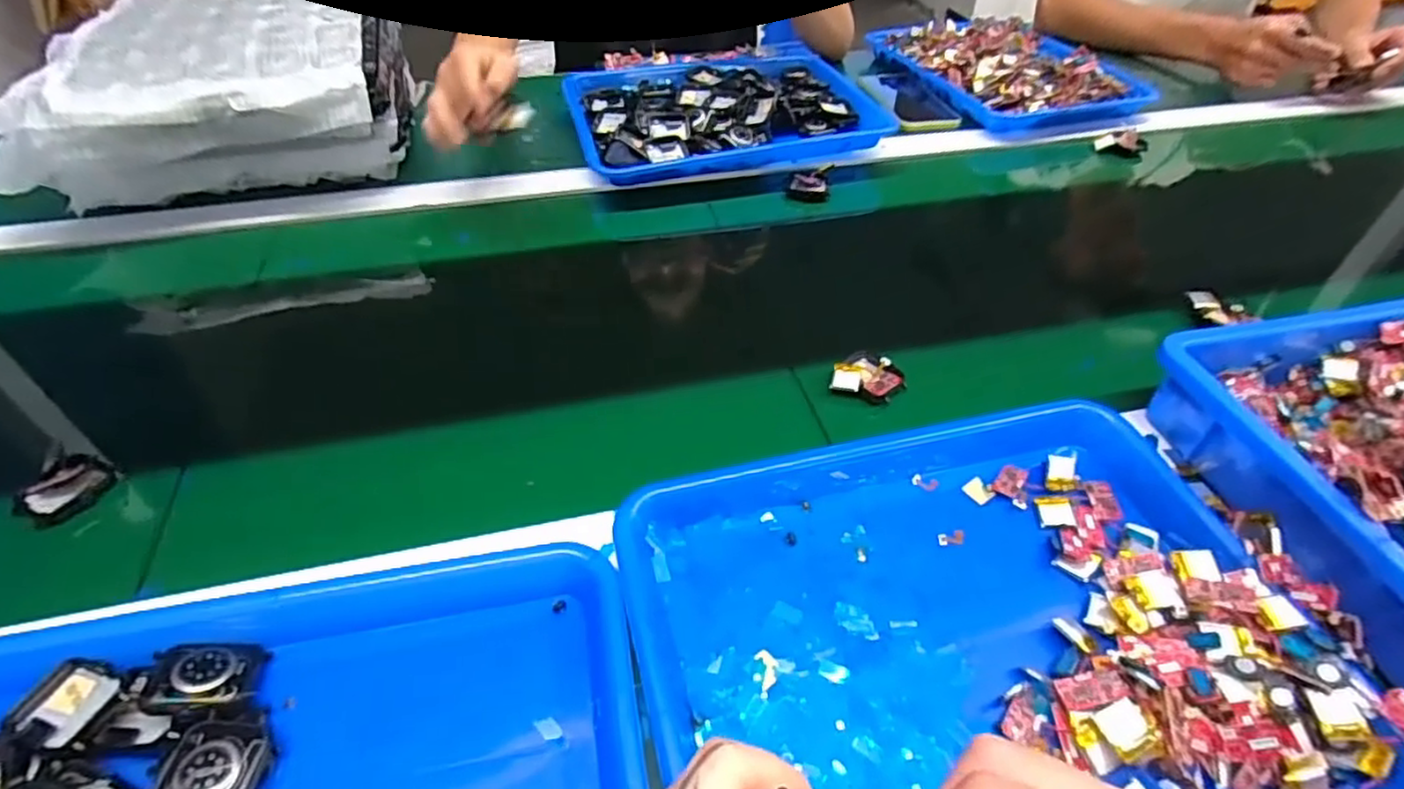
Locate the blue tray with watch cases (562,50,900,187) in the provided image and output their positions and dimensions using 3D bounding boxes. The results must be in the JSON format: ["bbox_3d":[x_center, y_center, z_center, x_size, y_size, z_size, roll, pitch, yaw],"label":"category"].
[{"bbox_3d":[0.021,-0.324,0.753,0.324,0.036,0.238,-10,48,-12],"label":"blue tray with watch cases"}]

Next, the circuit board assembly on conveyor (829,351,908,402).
[{"bbox_3d":[0.123,-0.015,0.494,0.050,0.009,0.043,14,47,11],"label":"circuit board assembly on conveyor"}]

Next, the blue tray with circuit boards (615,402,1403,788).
[{"bbox_3d":[0.133,0.116,0.343,0.321,0.033,0.253,-11,48,-12],"label":"blue tray with circuit boards"}]

